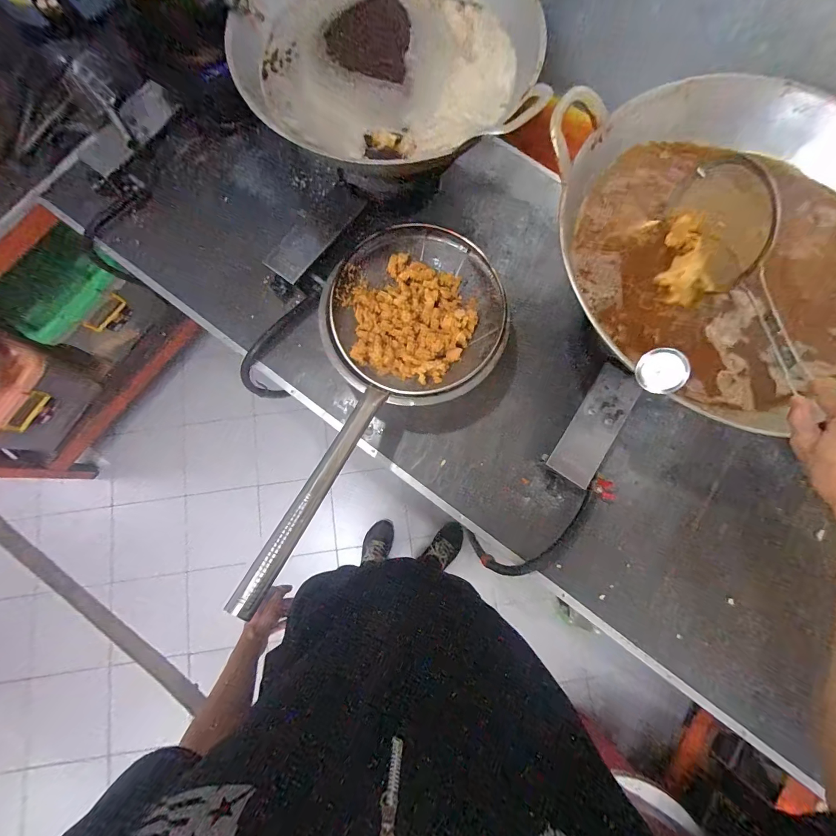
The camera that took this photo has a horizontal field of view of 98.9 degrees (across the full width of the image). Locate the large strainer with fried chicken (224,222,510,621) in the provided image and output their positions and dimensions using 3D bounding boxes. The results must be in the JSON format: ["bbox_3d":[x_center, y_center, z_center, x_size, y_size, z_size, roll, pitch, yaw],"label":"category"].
[{"bbox_3d":[-0.072,-0.044,0.583,0.306,0.105,0.659,25,67,5],"label":"large strainer with fried chicken"}]

